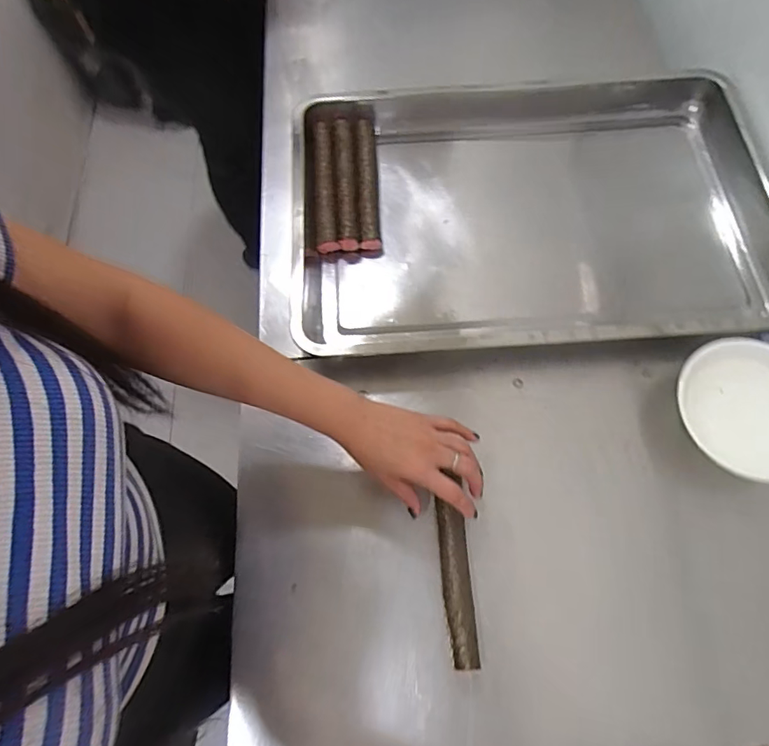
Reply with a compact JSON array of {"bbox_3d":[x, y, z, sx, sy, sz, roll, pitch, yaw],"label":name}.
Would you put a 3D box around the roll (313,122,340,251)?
[{"bbox_3d":[-0.080,-0.247,0.661,0.027,0.028,0.192,-5,69,1],"label":"roll"}]

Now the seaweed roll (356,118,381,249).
[{"bbox_3d":[-0.022,-0.253,0.662,0.025,0.023,0.198,-3,69,2],"label":"seaweed roll"}]

